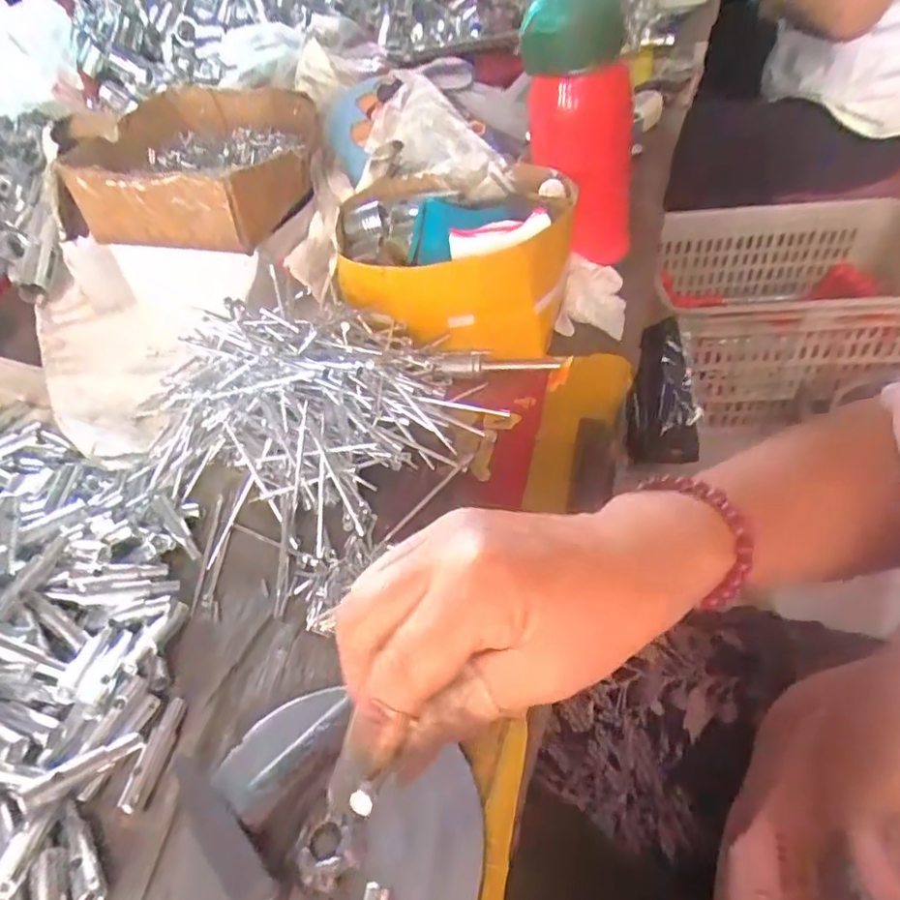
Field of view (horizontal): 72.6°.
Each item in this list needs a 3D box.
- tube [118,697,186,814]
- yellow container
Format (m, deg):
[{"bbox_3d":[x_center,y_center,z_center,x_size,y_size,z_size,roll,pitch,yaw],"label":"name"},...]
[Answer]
[{"bbox_3d":[-0.142,0.146,0.295,0.011,0.007,0.050,5,47,12],"label":"tube"},{"bbox_3d":[0.001,-0.151,0.477,0.177,0.089,0.142,-2,46,5],"label":"yellow container"}]

